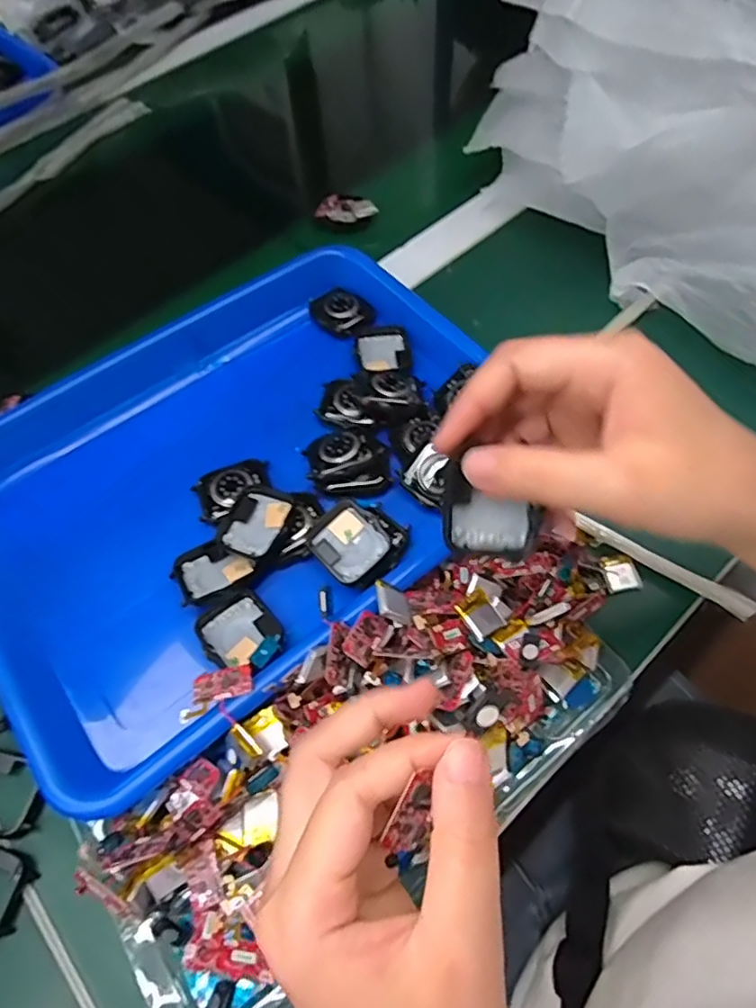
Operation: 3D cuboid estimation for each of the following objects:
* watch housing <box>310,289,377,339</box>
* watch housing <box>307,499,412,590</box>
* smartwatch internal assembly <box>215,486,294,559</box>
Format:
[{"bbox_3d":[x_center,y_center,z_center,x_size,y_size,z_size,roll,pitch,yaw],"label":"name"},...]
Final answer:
[{"bbox_3d":[-0.026,-0.136,0.429,0.043,0.012,0.036,31,67,19],"label":"watch housing"},{"bbox_3d":[-0.010,0.019,0.334,0.048,0.017,0.043,-41,66,-18],"label":"watch housing"},{"bbox_3d":[-0.068,0.010,0.341,0.034,0.011,0.041,24,65,16],"label":"smartwatch internal assembly"}]

